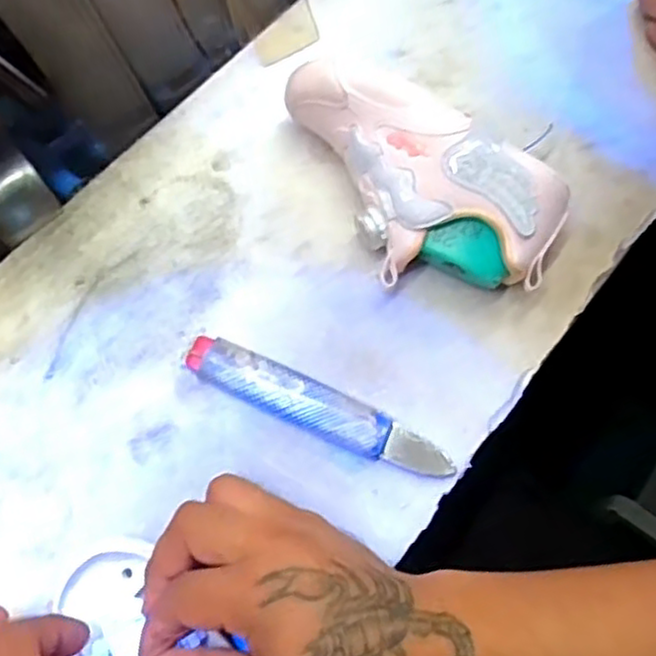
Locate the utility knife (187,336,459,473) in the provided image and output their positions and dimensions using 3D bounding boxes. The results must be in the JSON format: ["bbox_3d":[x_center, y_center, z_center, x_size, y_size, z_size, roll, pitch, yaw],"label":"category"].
[{"bbox_3d":[-0.006,0.046,0.423,0.160,0.013,0.027,25,71,8],"label":"utility knife"}]

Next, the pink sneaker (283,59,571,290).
[{"bbox_3d":[0.044,-0.084,0.441,0.186,0.070,0.087,33,72,11],"label":"pink sneaker"}]

